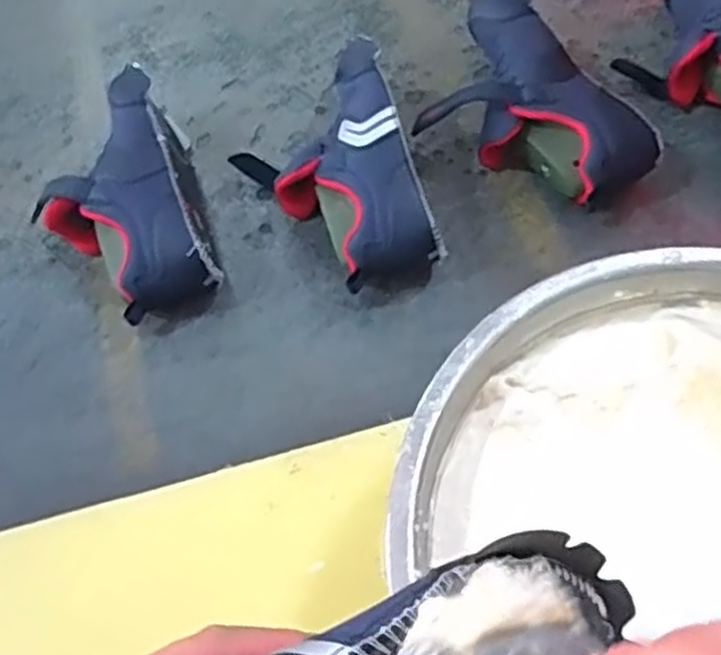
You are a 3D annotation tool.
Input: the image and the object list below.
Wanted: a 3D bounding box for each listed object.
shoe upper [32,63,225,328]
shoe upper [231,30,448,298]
[{"bbox_3d":[-0.201,-0.104,0.620,0.130,0.080,0.218,-17,57,-7],"label":"shoe upper"},{"bbox_3d":[-0.030,-0.133,0.626,0.136,0.082,0.224,-15,56,-5],"label":"shoe upper"}]

